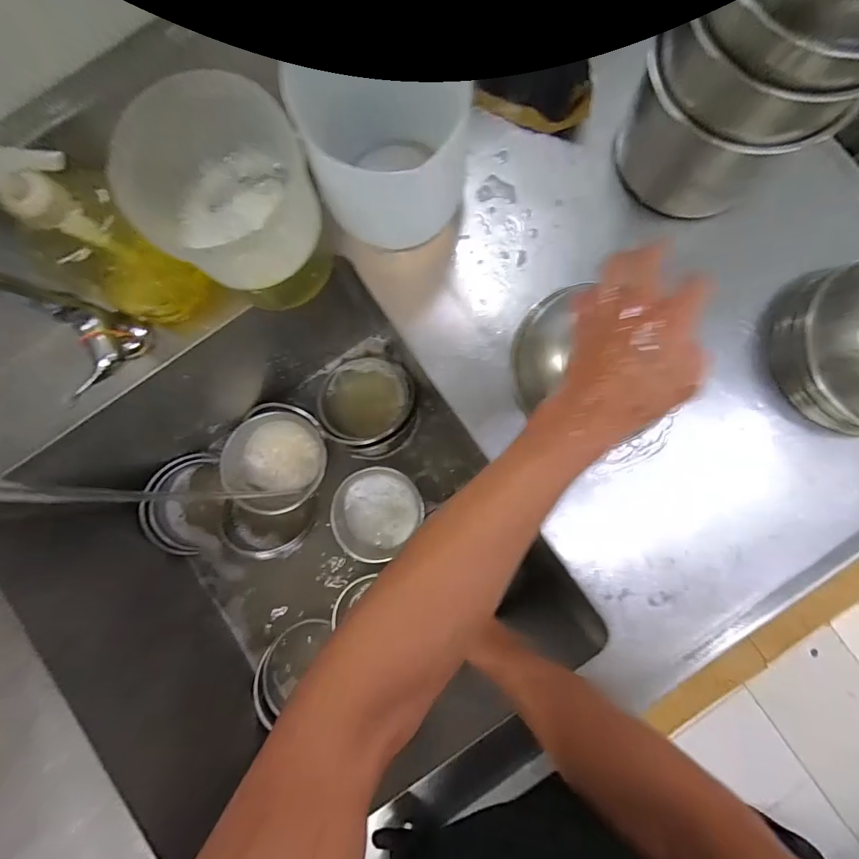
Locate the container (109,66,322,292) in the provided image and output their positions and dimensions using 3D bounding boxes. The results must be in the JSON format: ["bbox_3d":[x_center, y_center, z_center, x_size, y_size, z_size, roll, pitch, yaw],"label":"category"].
[{"bbox_3d":[-0.170,-0.200,0.361,0.129,0.087,0.125,7,85,2],"label":"container"}]

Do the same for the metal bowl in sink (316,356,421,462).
[{"bbox_3d":[-0.106,-0.040,0.726,0.161,0.061,0.176,0,85,1],"label":"metal bowl in sink"}]

